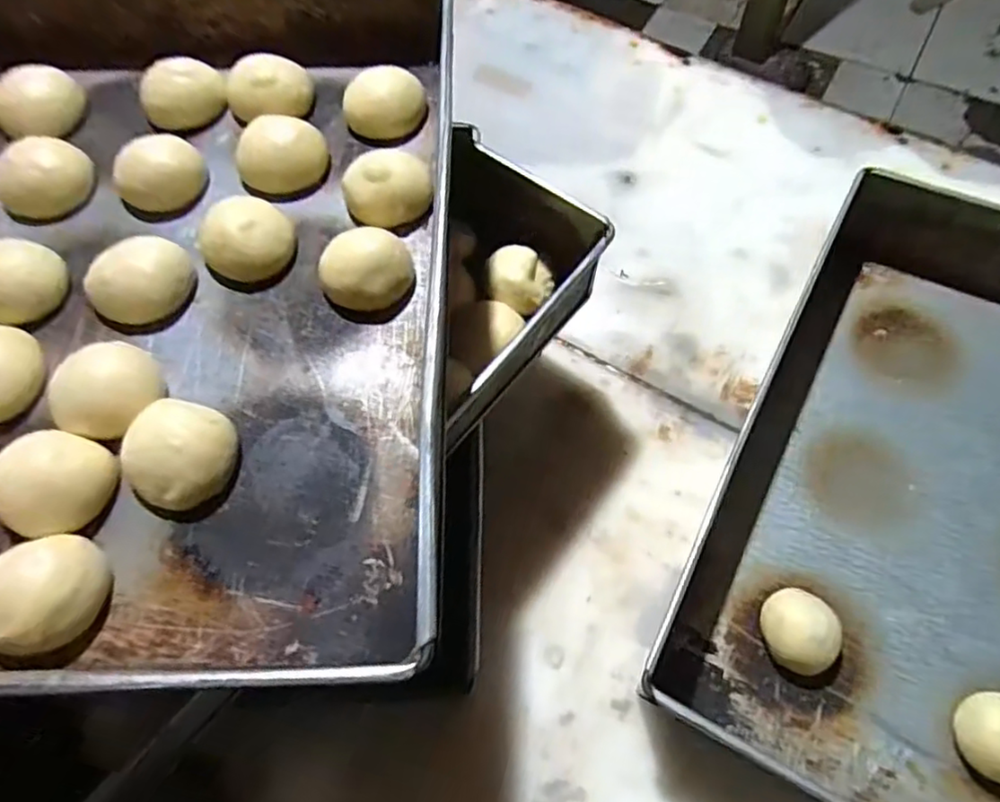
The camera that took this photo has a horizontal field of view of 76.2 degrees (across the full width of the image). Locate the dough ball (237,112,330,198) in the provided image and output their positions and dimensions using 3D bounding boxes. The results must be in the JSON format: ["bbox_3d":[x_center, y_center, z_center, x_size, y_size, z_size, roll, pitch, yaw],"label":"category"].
[{"bbox_3d":[-0.125,-0.143,0.366,0.048,0.022,0.043,-21,64,-8],"label":"dough ball"}]

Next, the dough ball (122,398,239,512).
[{"bbox_3d":[-0.145,0.023,0.290,0.043,0.027,0.046,-1,63,2],"label":"dough ball"}]

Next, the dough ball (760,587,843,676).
[{"bbox_3d":[0.177,0.136,0.378,0.040,0.028,0.045,17,65,10],"label":"dough ball"}]

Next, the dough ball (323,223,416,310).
[{"bbox_3d":[-0.069,-0.068,0.330,0.046,0.034,0.039,-21,64,-8],"label":"dough ball"}]

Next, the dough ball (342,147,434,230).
[{"bbox_3d":[-0.062,-0.116,0.356,0.046,0.030,0.037,-20,64,-8],"label":"dough ball"}]

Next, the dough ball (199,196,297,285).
[{"bbox_3d":[-0.136,-0.086,0.346,0.046,0.024,0.045,-1,63,2],"label":"dough ball"}]

